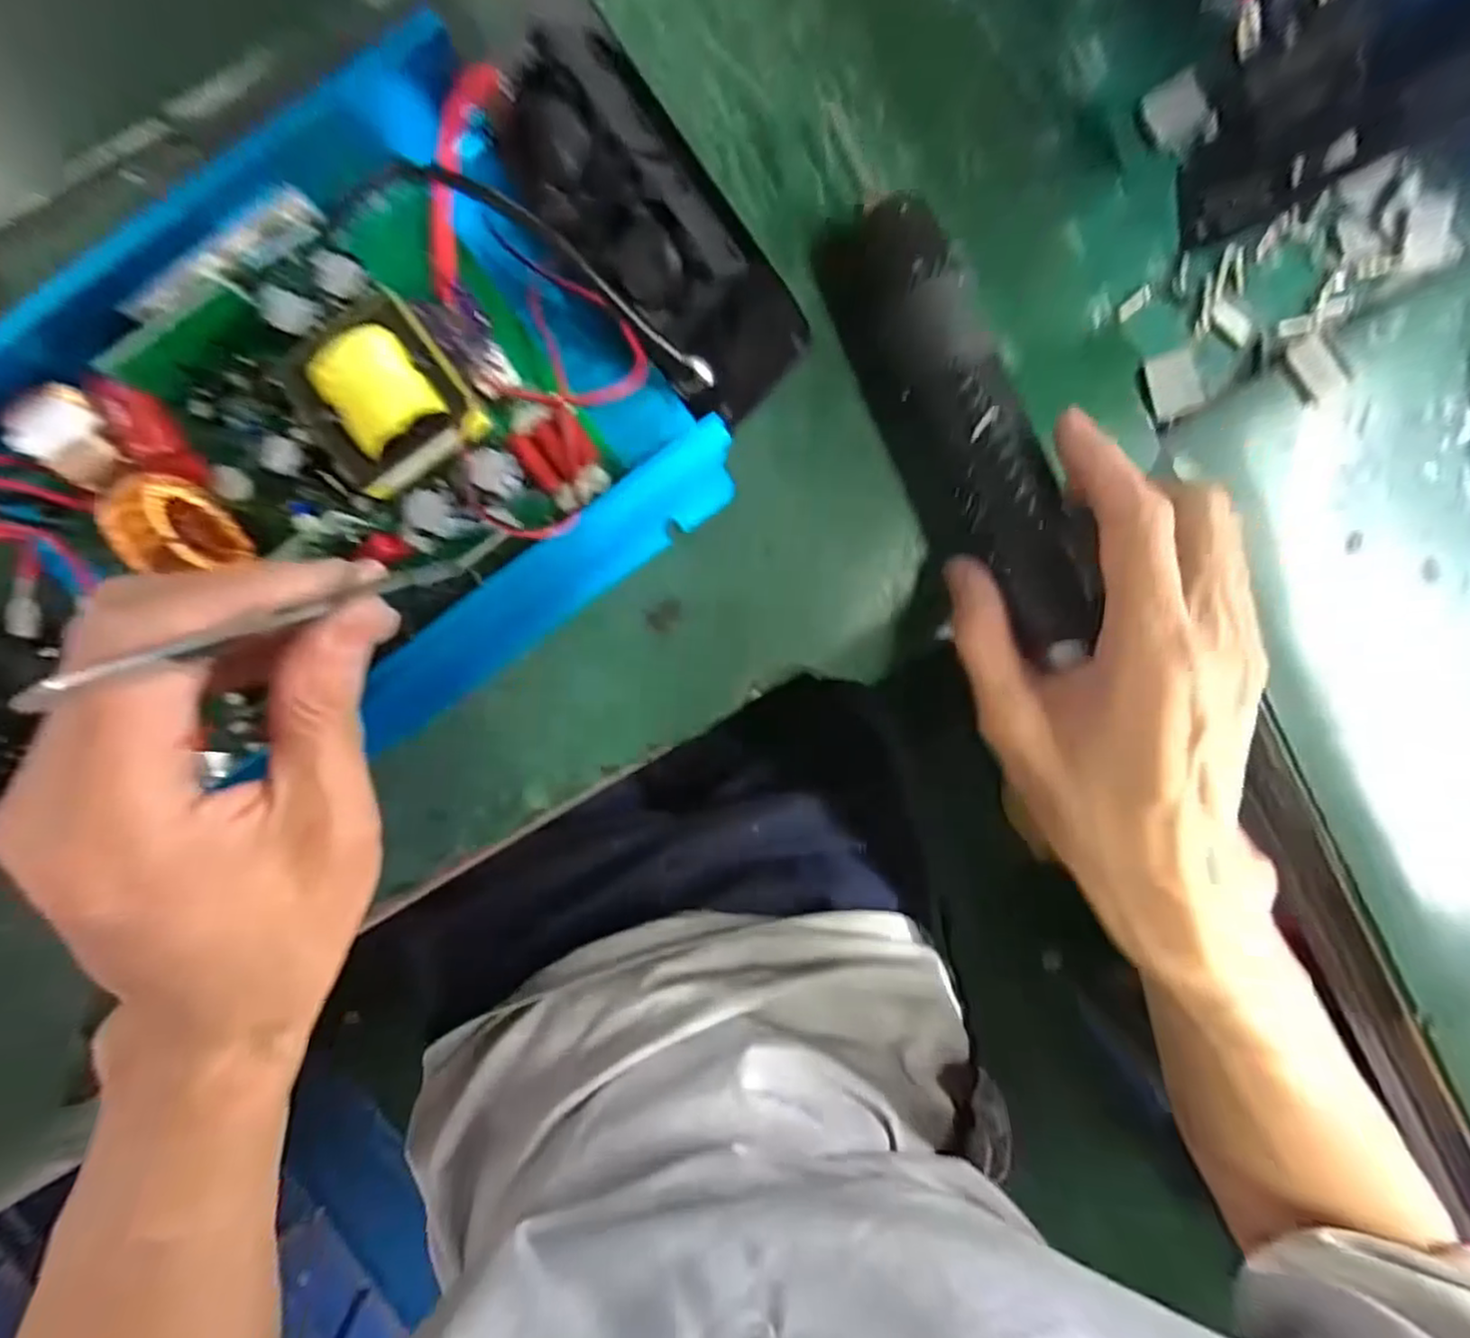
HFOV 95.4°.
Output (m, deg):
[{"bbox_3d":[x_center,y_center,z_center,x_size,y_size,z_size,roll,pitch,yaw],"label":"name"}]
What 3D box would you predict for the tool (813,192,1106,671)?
[{"bbox_3d":[0.079,-0.082,0.234,0.038,0.032,0.162,-28,92,0],"label":"tool"}]

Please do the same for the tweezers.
[{"bbox_3d":[-0.106,-0.018,0.176,0.012,0.128,0.009,-26,98,35],"label":"tweezers"}]

